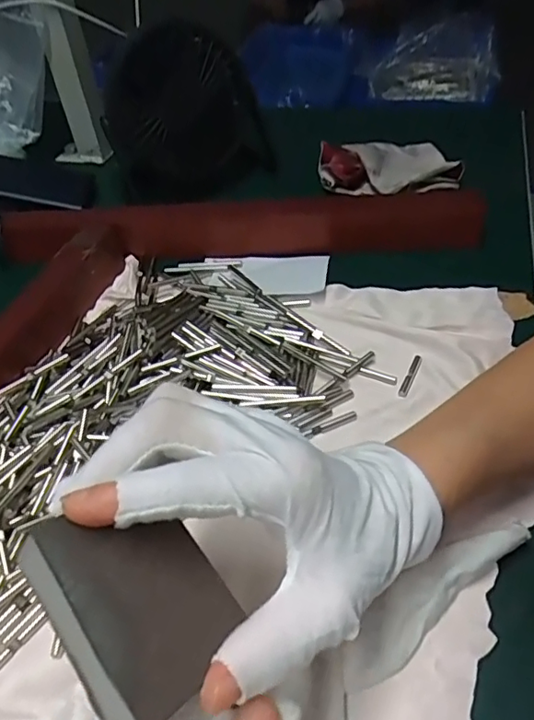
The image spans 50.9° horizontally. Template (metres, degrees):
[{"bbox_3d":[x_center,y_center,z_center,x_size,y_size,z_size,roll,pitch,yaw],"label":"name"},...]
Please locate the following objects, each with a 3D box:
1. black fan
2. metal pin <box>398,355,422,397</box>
[{"bbox_3d":[-0.076,-0.225,0.515,0.144,0.132,0.058,-27,50,-19],"label":"black fan"},{"bbox_3d":[0.092,0.010,0.360,0.005,0.005,0.035,18,51,21],"label":"metal pin"}]

